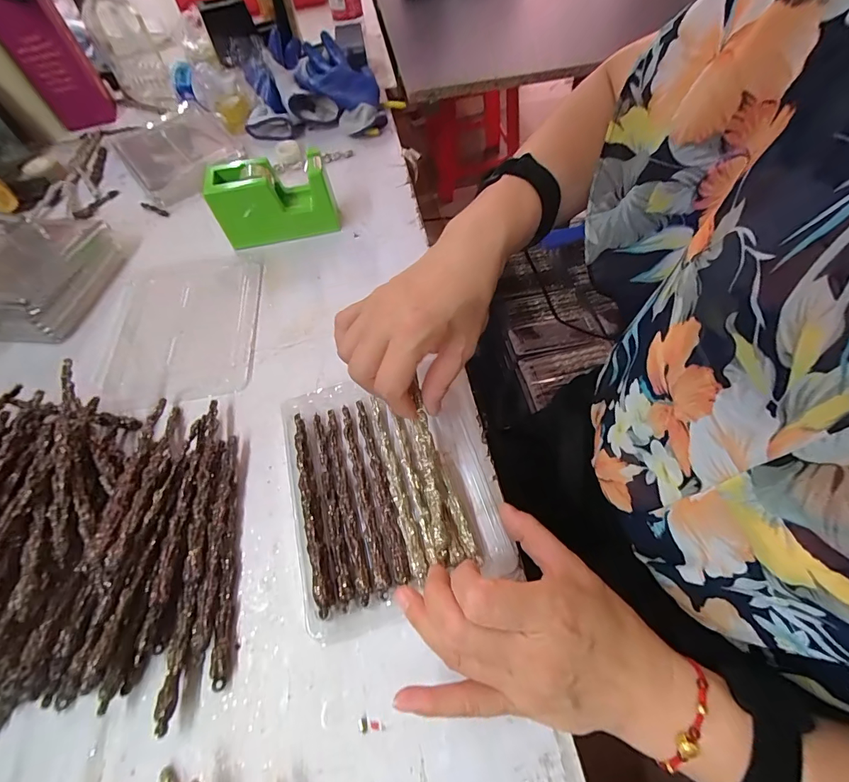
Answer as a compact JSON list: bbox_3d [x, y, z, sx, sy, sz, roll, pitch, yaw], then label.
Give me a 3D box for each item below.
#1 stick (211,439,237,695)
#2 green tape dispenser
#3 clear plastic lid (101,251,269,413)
[{"bbox_3d":[-0.145,0.110,0.298,0.012,0.013,0.174,-11,58,-2],"label":"stick"},{"bbox_3d":[-0.169,-0.219,0.467,0.132,0.080,0.049,-14,58,-4],"label":"green tape dispenser"},{"bbox_3d":[-0.251,-0.066,0.419,0.149,0.012,0.180,-8,58,0],"label":"clear plastic lid"}]

